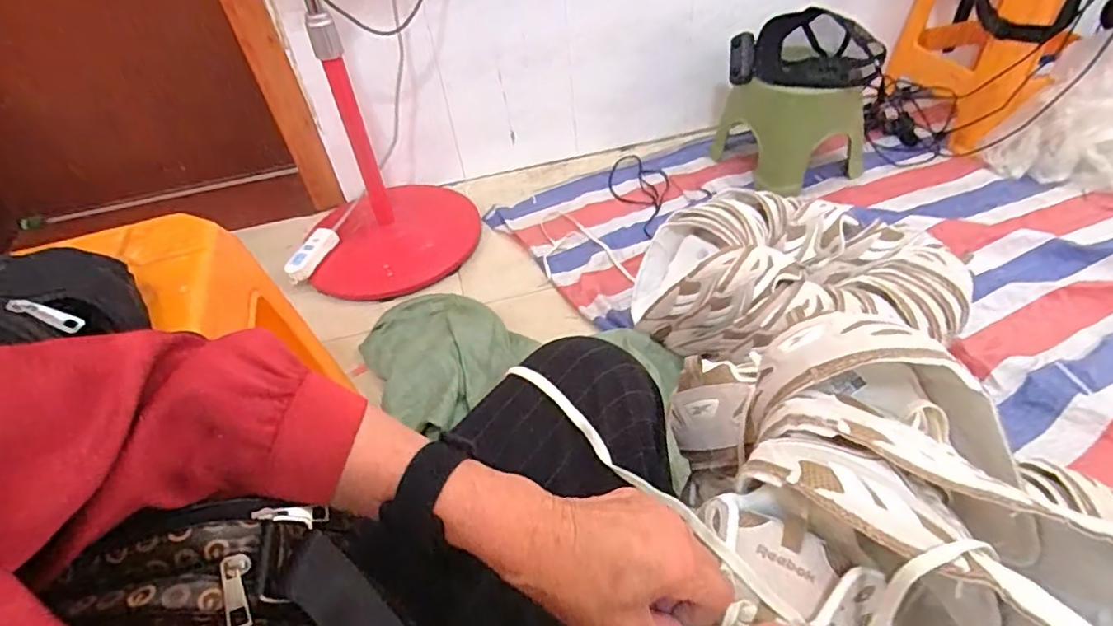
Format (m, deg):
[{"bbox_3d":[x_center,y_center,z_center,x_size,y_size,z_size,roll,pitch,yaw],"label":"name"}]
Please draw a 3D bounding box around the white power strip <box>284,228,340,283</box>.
[{"bbox_3d":[-0.570,-0.136,1.352,0.056,0.039,0.143,25,70,28],"label":"white power strip"}]

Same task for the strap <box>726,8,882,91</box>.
[{"bbox_3d":[0.540,-0.574,1.263,0.308,0.136,0.106,12,47,20],"label":"strap"}]

